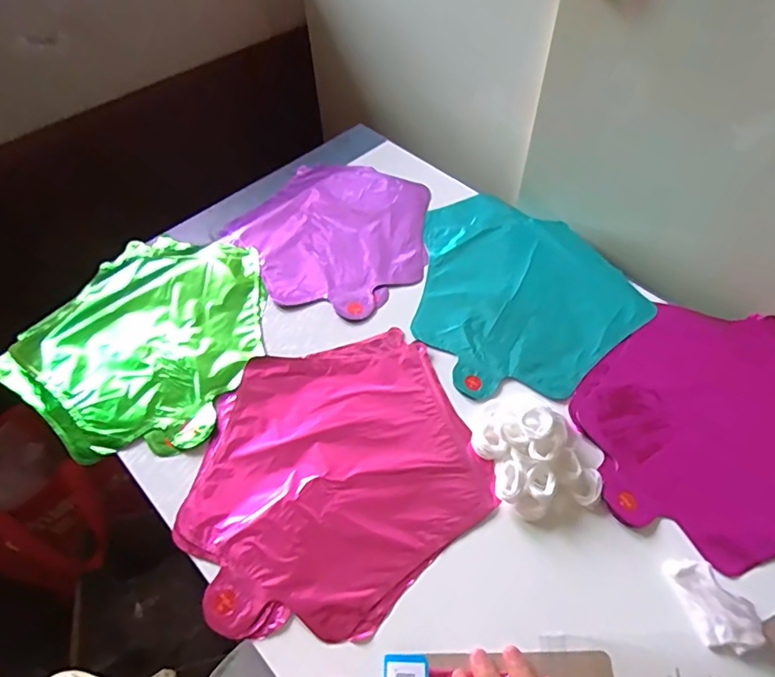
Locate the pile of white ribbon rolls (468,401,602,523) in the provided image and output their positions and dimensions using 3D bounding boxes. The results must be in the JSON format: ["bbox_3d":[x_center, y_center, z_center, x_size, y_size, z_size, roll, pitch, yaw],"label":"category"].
[{"bbox_3d":[0.119,0.087,0.419,0.088,0.037,0.100,-14,55,-10],"label":"pile of white ribbon rolls"}]

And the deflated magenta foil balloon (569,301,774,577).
[{"bbox_3d":[0.286,0.068,0.452,0.243,0.014,0.222,-11,54,-8],"label":"deflated magenta foil balloon"}]

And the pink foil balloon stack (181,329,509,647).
[{"bbox_3d":[-0.045,0.107,0.426,0.231,0.006,0.225,-21,56,-14],"label":"pink foil balloon stack"}]

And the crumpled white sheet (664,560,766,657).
[{"bbox_3d":[0.224,0.179,0.357,0.035,0.023,0.060,-11,54,-8],"label":"crumpled white sheet"}]

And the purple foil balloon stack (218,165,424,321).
[{"bbox_3d":[-0.057,-0.124,0.605,0.225,0.017,0.229,30,59,20],"label":"purple foil balloon stack"}]

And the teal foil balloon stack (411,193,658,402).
[{"bbox_3d":[0.129,-0.061,0.557,0.224,0.004,0.269,-21,56,-14],"label":"teal foil balloon stack"}]

